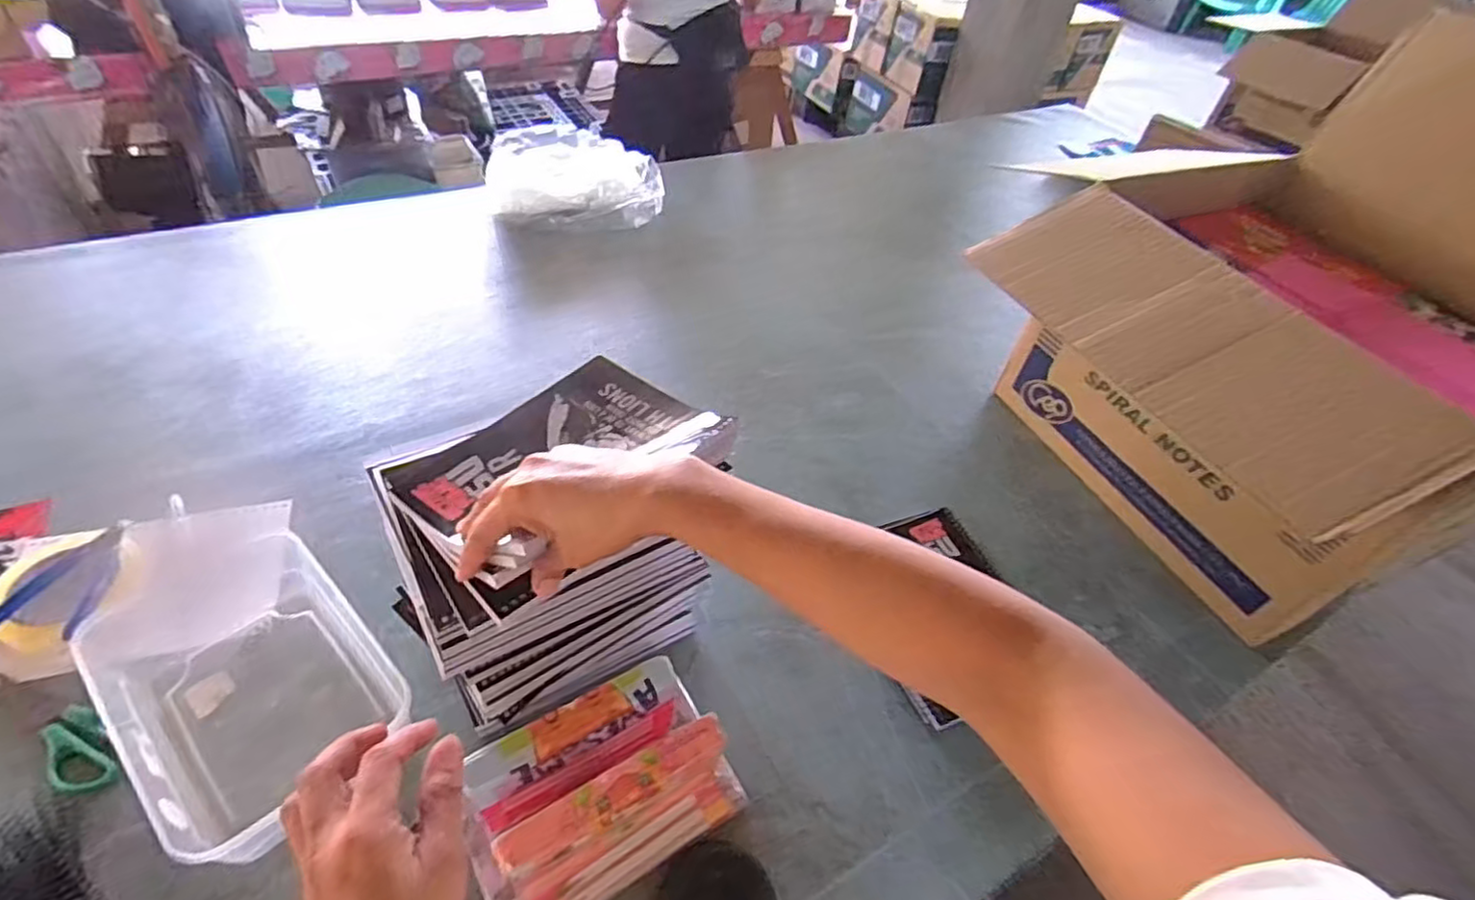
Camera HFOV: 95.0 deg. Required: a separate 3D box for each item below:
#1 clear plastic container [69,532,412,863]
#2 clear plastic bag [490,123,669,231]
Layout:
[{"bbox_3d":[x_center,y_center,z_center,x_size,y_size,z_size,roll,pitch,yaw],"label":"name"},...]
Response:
[{"bbox_3d":[-0.373,0.184,0.529,0.218,0.072,0.158,36,53,25],"label":"clear plastic container"},{"bbox_3d":[-0.269,-0.456,1.123,0.281,0.071,0.234,-7,48,-15],"label":"clear plastic bag"}]

